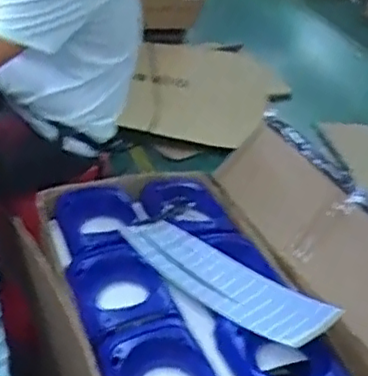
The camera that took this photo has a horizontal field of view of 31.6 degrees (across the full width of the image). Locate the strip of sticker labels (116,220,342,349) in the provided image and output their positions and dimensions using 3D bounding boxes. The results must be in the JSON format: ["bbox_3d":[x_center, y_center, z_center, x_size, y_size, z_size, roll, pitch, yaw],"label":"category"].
[{"bbox_3d":[0.070,0.160,1.201,0.433,0.073,0.127,32,40,30],"label":"strip of sticker labels"}]

